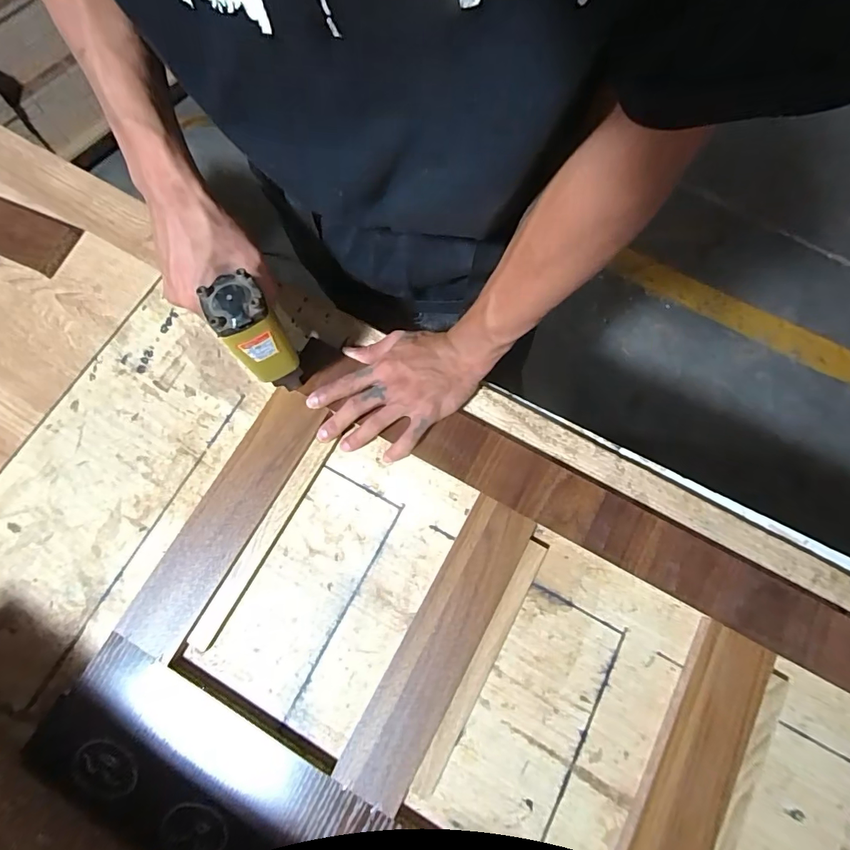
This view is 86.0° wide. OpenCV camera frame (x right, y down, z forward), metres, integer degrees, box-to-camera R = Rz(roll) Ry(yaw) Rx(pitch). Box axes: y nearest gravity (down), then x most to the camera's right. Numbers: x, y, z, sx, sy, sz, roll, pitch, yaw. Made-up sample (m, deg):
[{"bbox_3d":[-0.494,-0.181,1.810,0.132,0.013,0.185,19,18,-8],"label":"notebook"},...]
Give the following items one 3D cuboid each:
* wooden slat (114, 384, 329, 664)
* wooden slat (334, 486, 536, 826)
[{"bbox_3d":[-0.192,0.084,0.441,0.072,0.019,0.259,27,76,7],"label":"wooden slat"},{"bbox_3d":[0.013,0.194,0.411,0.063,0.018,0.265,28,77,8],"label":"wooden slat"}]

